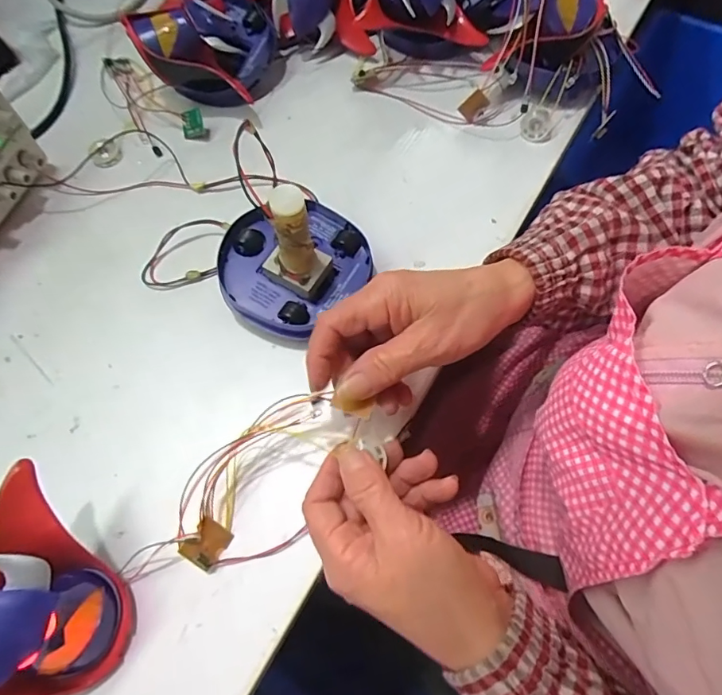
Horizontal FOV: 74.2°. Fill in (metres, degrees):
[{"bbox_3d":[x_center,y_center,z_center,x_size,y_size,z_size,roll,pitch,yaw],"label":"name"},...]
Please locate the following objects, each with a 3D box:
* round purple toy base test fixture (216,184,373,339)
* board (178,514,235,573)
[{"bbox_3d":[-0.052,-0.074,0.331,0.093,0.102,0.101,0,66,0],"label":"round purple toy base test fixture"},{"bbox_3d":[-0.093,0.117,0.286,0.028,0.004,0.025,46,58,-26],"label":"board"}]

